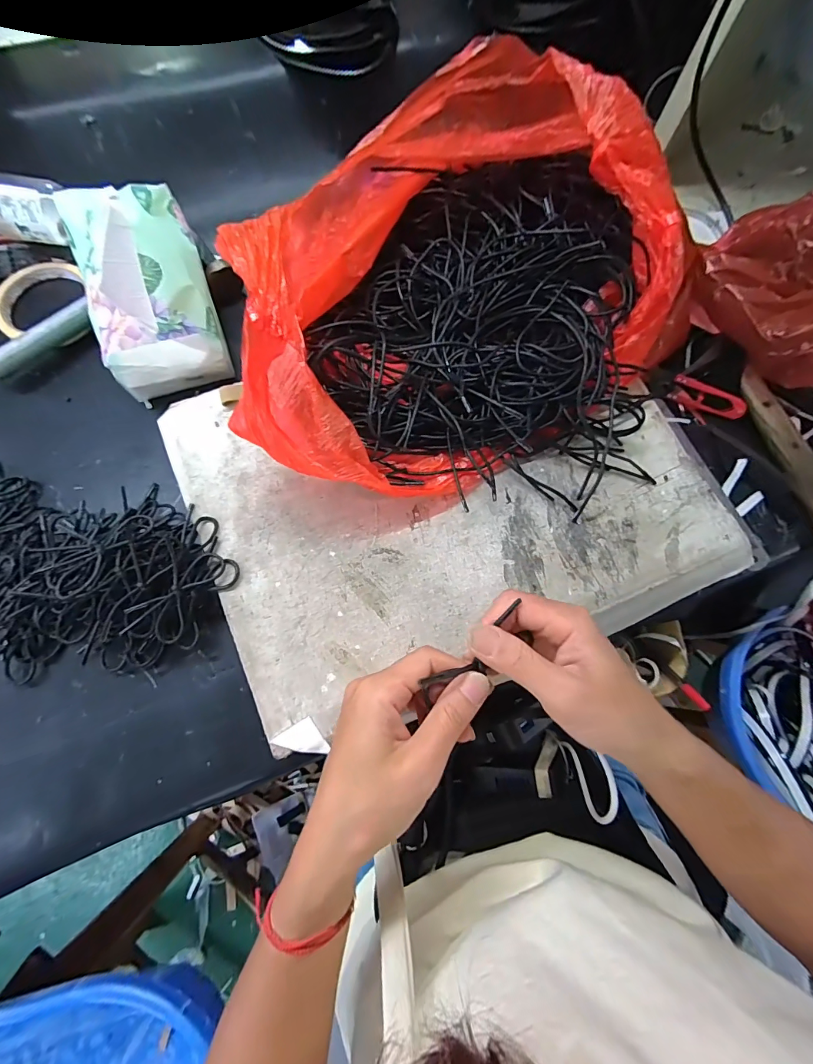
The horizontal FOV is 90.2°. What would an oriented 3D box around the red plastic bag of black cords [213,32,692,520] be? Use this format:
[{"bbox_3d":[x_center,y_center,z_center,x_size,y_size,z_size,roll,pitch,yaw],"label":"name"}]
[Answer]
[{"bbox_3d":[0.073,-0.187,0.306,0.350,0.103,0.320,4,74,-1],"label":"red plastic bag of black cords"}]

